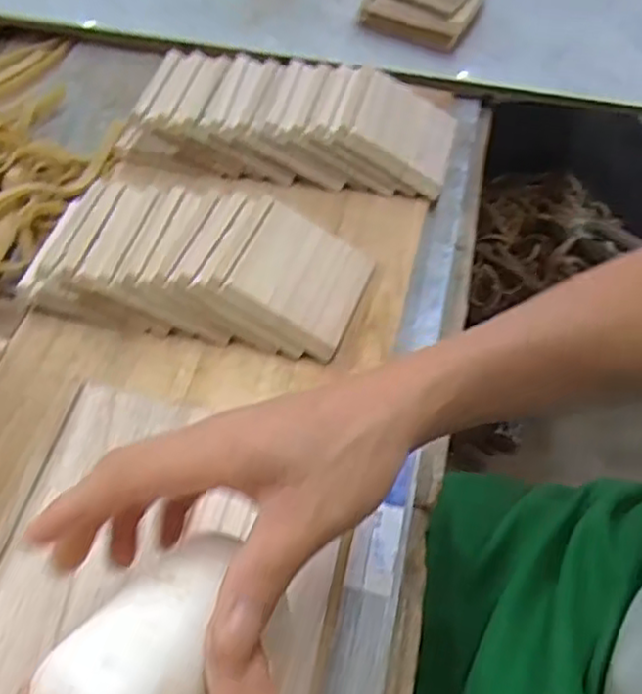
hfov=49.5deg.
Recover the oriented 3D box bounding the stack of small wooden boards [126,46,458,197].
[{"bbox_3d":[-0.025,-0.184,0.575,0.266,0.056,0.106,8,56,4],"label":"stack of small wooden boards"}]

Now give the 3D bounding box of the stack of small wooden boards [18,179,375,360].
[{"bbox_3d":[-0.082,-0.062,0.488,0.225,0.045,0.109,10,56,5],"label":"stack of small wooden boards"}]

